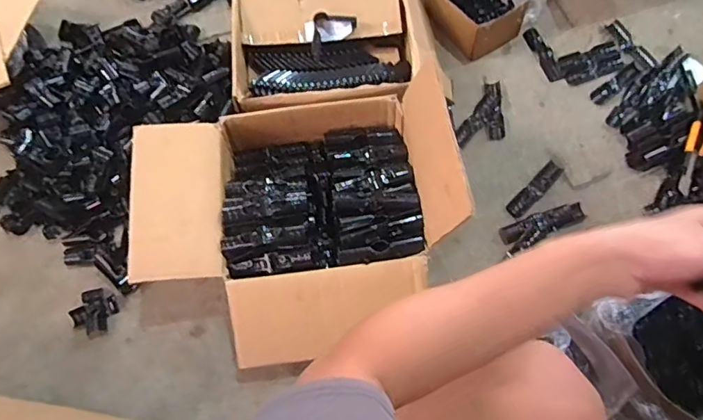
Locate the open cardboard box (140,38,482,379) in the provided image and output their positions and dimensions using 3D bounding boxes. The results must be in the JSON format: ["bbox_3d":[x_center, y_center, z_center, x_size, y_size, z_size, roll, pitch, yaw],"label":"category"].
[{"bbox_3d":[-0.089,0.005,0.819,0.476,0.208,0.409,-9,68,-3],"label":"open cardboard box"}]

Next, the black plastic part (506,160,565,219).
[{"bbox_3d":[0.337,-0.037,0.968,0.032,0.022,0.131,42,74,16],"label":"black plastic part"}]

